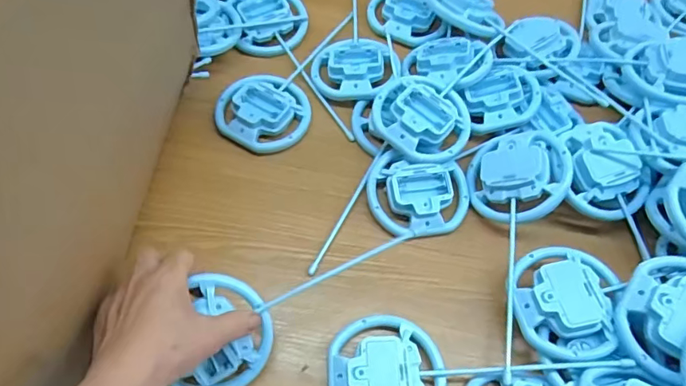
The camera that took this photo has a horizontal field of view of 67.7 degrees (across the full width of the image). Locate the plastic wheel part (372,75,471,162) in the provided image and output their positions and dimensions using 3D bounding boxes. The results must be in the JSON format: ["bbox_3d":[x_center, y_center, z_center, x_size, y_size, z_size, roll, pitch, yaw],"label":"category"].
[{"bbox_3d":[0.085,-0.083,0.540,0.103,0.027,0.097,1,61,-2],"label":"plastic wheel part"}]

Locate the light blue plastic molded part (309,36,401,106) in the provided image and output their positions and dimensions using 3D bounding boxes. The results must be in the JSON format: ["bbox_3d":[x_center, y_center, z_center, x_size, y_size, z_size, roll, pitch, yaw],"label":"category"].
[{"bbox_3d":[0.013,-0.148,0.592,0.092,0.033,0.091,-13,62,-10],"label":"light blue plastic molded part"}]

